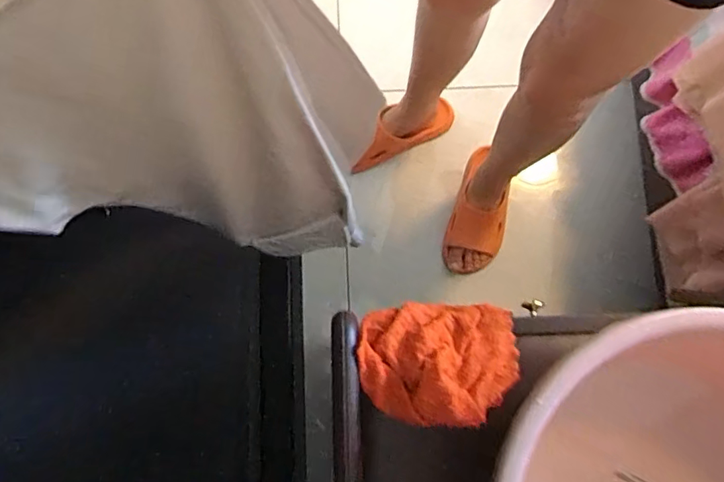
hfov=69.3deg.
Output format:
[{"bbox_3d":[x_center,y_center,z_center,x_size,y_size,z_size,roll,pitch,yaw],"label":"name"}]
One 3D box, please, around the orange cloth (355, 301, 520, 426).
[{"bbox_3d":[0.079,0.122,0.530,0.167,0.054,0.124,2,76,1],"label":"orange cloth"}]

